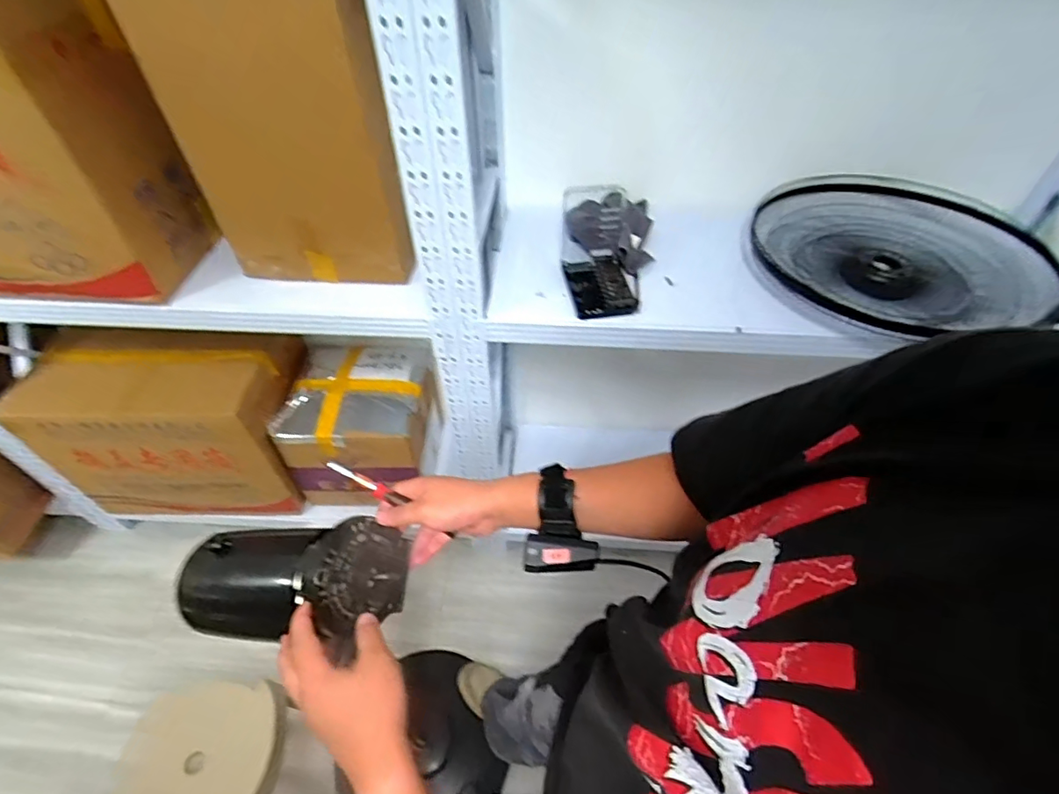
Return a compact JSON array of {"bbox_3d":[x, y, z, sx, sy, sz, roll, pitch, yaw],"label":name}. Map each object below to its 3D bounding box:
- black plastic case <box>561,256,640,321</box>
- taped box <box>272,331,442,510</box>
[{"bbox_3d":[0.136,-0.209,0.977,0.127,0.031,0.150,-2,48,-3],"label":"black plastic case"},{"bbox_3d":[-0.454,0.065,1.513,0.379,0.309,0.358,1,48,1],"label":"taped box"}]

